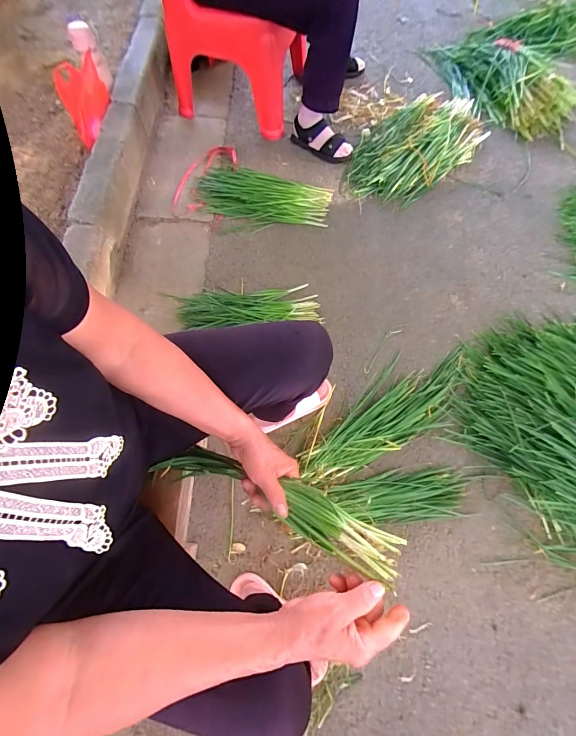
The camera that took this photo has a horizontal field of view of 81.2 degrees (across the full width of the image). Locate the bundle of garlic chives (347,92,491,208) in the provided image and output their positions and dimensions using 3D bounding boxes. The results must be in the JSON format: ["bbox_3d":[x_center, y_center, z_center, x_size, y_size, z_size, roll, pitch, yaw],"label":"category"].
[{"bbox_3d":[0.424,-0.769,1.159,0.553,0.088,0.326,-37,74,-12],"label":"bundle of garlic chives"}]

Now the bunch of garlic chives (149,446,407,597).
[{"bbox_3d":[-0.031,0.174,0.452,0.360,0.053,0.062,11,68,32],"label":"bunch of garlic chives"}]

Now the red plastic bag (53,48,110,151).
[{"bbox_3d":[-0.681,-0.885,1.124,0.230,0.226,0.047,-1,30,35],"label":"red plastic bag"}]

